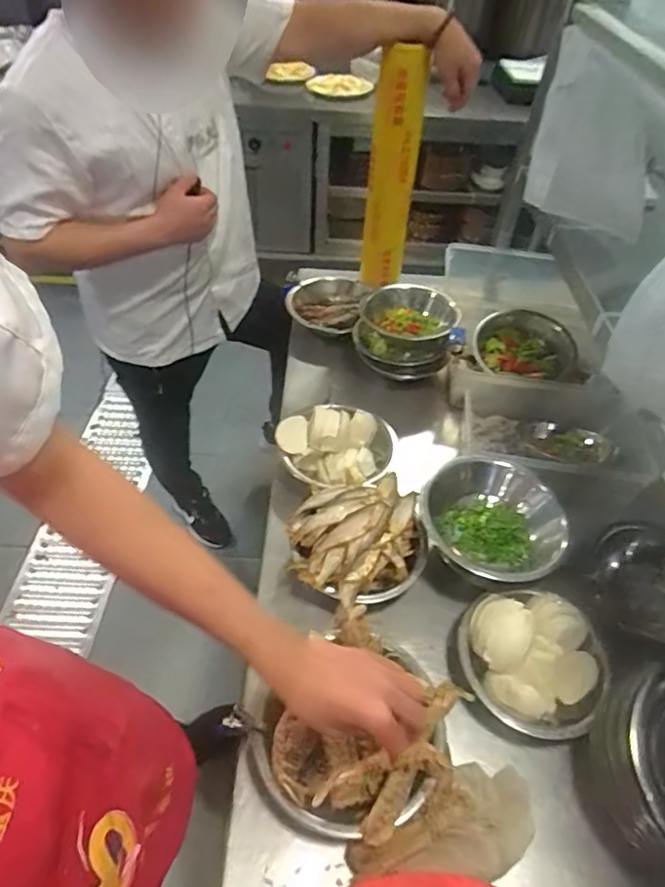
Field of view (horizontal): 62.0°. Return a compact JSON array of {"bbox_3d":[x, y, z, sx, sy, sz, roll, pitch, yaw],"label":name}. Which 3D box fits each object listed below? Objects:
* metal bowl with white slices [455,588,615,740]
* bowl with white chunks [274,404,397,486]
[{"bbox_3d":[0.254,0.270,0.706,0.177,0.075,0.171,1,47,-2],"label":"metal bowl with white slices"},{"bbox_3d":[0.000,0.006,0.960,0.180,0.090,0.183,1,47,-2],"label":"bowl with white chunks"}]

